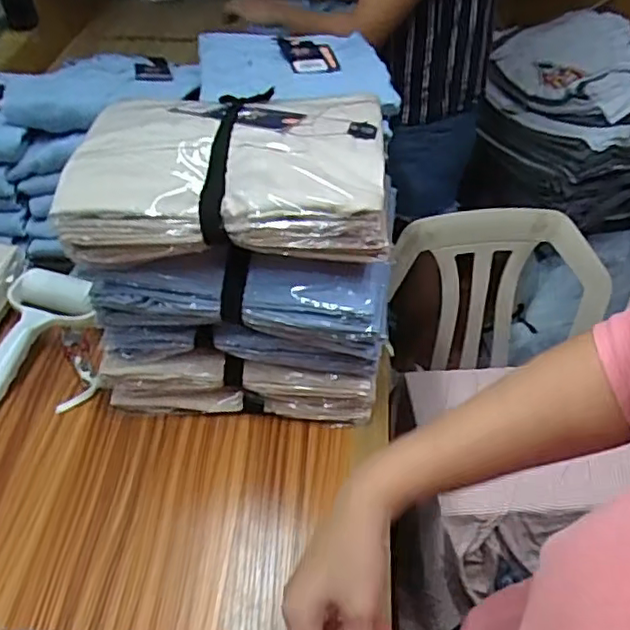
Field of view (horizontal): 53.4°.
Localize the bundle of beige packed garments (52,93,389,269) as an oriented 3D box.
[{"bbox_3d":[-0.070,-0.128,0.532,0.253,0.059,0.187,0,44,1],"label":"bundle of beige packed garments"}]

